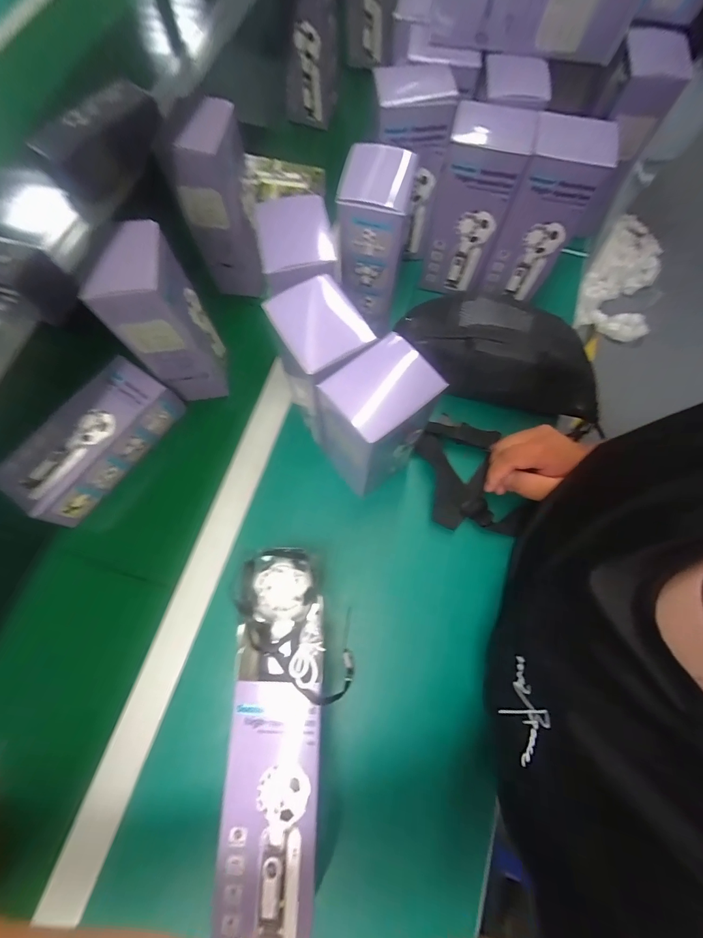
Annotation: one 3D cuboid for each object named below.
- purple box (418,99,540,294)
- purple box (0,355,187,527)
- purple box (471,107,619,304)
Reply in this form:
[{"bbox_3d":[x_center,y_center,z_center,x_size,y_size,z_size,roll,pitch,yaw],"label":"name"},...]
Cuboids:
[{"bbox_3d":[0.144,-0.317,0.458,0.087,0.179,0.087,13,70,3],"label":"purple box"},{"bbox_3d":[-0.306,-0.034,0.442,0.090,0.063,0.196,32,72,10],"label":"purple box"},{"bbox_3d":[0.223,-0.297,0.445,0.080,0.171,0.074,17,70,5],"label":"purple box"}]

